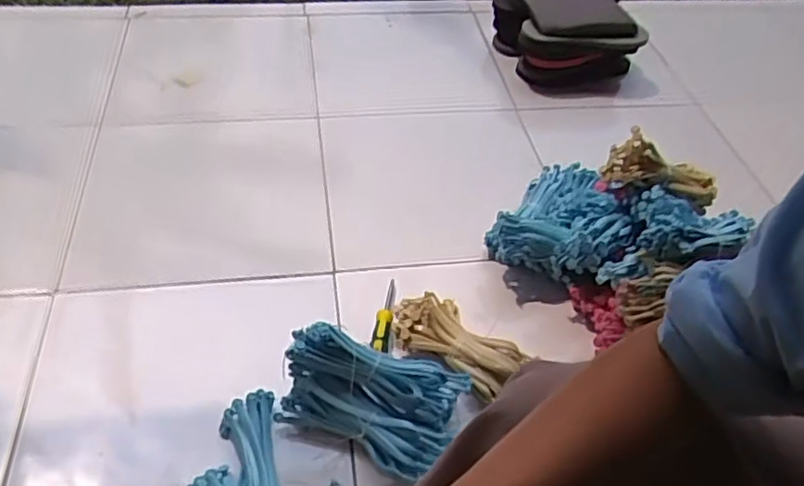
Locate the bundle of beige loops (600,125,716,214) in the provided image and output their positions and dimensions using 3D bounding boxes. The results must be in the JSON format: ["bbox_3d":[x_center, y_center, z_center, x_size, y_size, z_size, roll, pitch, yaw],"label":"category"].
[{"bbox_3d":[0.380,-0.108,0.952,0.198,0.074,0.076,12,44,-22],"label":"bundle of beige loops"}]

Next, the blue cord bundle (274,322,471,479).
[{"bbox_3d":[-0.039,0.191,0.787,0.209,0.115,0.122,11,48,5],"label":"blue cord bundle"}]

